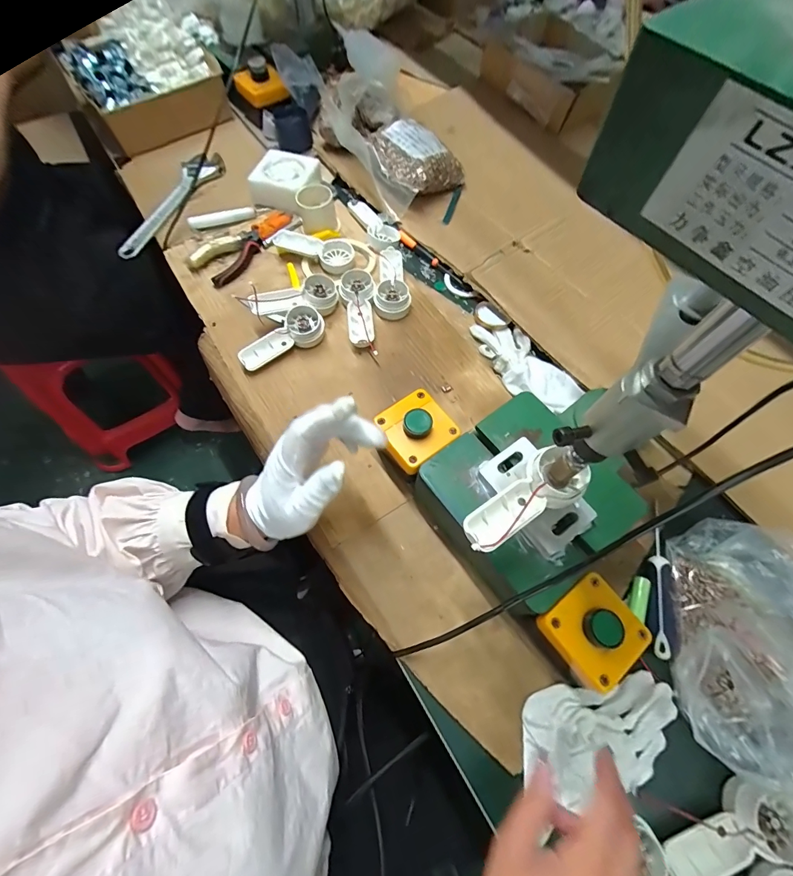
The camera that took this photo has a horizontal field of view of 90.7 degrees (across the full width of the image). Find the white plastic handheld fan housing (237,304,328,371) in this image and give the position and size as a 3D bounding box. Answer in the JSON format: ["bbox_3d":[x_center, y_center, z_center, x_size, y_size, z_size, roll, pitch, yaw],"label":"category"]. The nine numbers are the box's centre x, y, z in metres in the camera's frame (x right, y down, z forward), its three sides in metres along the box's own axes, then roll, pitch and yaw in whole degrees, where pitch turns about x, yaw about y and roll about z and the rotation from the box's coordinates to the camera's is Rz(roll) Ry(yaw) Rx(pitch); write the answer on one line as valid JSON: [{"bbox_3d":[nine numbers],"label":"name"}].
[{"bbox_3d":[-0.143,-0.125,0.486,0.109,0.028,0.040,-26,68,-15],"label":"white plastic handheld fan housing"}]

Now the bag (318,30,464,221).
[{"bbox_3d":[-0.011,-0.450,0.589,0.149,0.098,0.215,-32,70,-16],"label":"bag"}]

